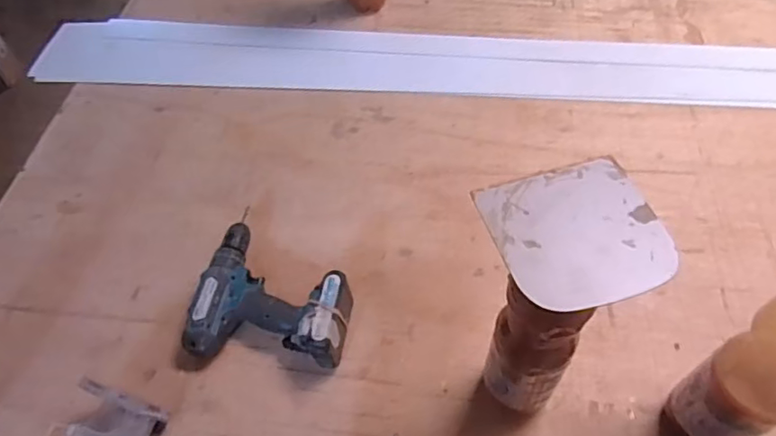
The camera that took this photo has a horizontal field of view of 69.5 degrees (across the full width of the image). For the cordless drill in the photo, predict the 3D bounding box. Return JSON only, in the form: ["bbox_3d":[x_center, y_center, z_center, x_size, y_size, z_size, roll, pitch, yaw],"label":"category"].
[{"bbox_3d":[-0.158,0.092,0.761,0.208,0.080,0.203,5,54,5],"label":"cordless drill"}]

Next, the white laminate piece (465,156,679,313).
[{"bbox_3d":[0.148,0.011,0.437,0.126,0.006,0.124,-14,53,-7],"label":"white laminate piece"}]

